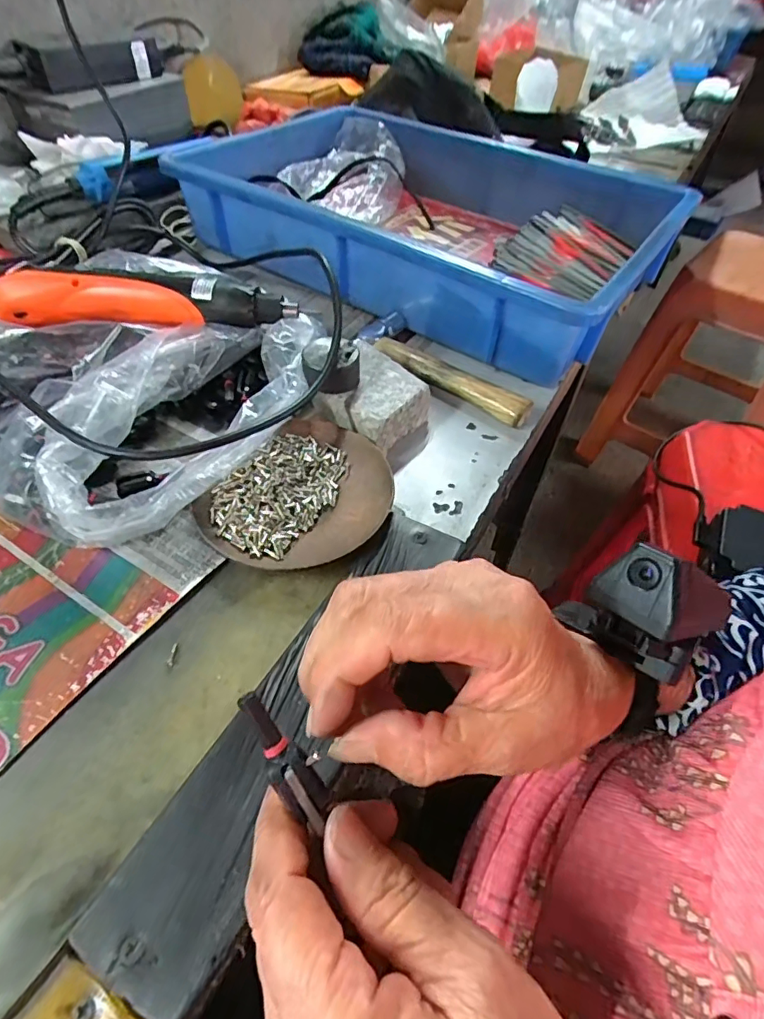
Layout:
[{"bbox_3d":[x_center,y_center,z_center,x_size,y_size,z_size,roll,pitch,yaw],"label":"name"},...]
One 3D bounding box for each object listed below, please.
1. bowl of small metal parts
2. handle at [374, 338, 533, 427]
[{"bbox_3d":[-0.045,-0.007,0.310,0.096,0.017,0.113,29,55,20],"label":"bowl of small metal parts"},{"bbox_3d":[0.051,-0.099,0.396,0.132,0.020,0.018,31,55,22],"label":"handle"}]

